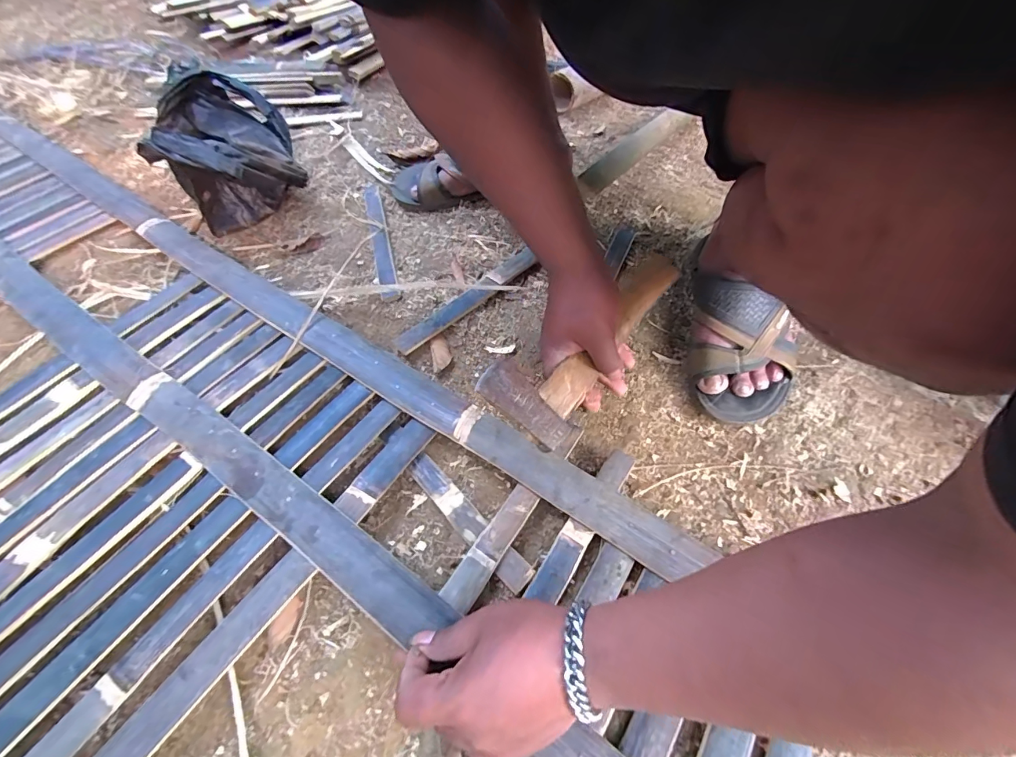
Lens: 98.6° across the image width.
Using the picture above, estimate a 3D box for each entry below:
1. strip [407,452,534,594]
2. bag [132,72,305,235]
[{"bbox_3d":[-0.040,0.127,0.400,0.025,0.005,0.154,-44,64,-13],"label":"strip"},{"bbox_3d":[-0.385,-0.314,0.608,0.155,0.132,0.220,-28,61,-13],"label":"bag"}]

